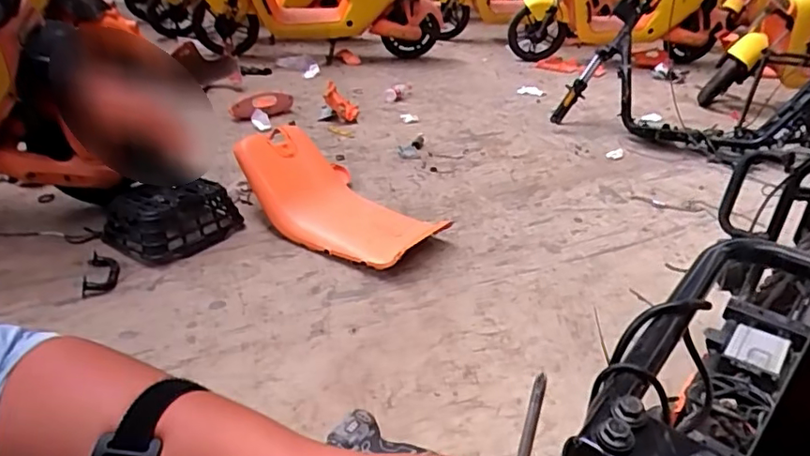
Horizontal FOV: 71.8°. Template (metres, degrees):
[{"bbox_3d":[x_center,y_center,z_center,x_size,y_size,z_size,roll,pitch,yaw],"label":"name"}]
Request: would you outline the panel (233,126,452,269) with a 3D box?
[{"bbox_3d":[-0.205,-0.102,1.663,0.641,0.232,0.358,29,38,36],"label":"panel"}]

